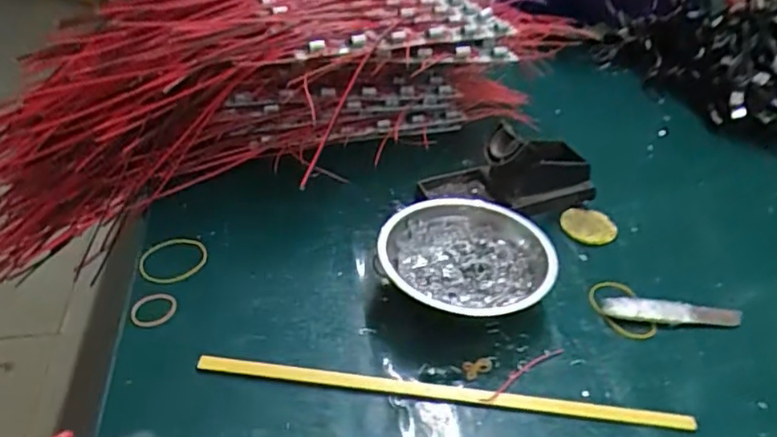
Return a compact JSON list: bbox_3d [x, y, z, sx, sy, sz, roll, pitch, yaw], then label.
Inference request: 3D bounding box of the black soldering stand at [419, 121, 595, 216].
[{"bbox_3d":[0.109,-0.047,0.554,0.129,0.068,0.081,-13,40,-21],"label":"black soldering stand"}]

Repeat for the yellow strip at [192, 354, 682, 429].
[{"bbox_3d":[0.033,0.108,0.394,0.311,0.010,0.012,6,37,3],"label":"yellow strip"}]

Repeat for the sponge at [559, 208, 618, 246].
[{"bbox_3d":[0.177,0.006,0.546,0.047,0.006,0.043,2,37,-2],"label":"sponge"}]

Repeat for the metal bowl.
[{"bbox_3d":[0.058,0.035,0.466,0.125,0.041,0.122,2,37,-2],"label":"metal bowl"}]

